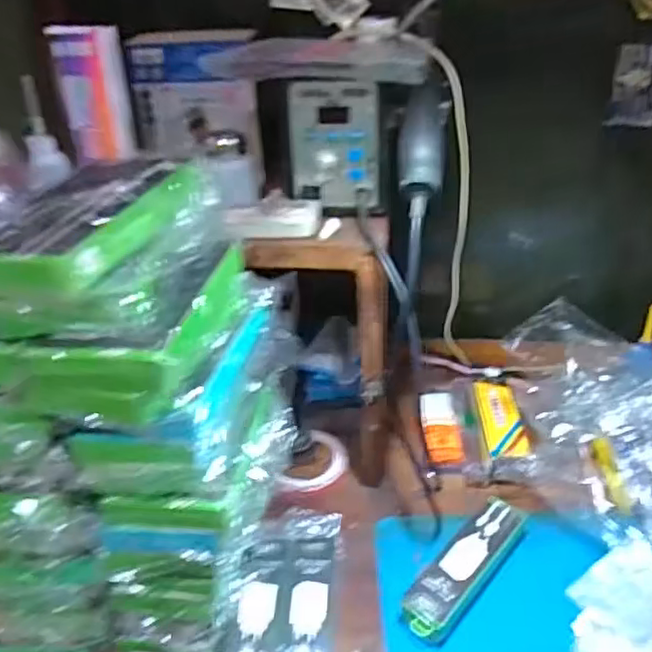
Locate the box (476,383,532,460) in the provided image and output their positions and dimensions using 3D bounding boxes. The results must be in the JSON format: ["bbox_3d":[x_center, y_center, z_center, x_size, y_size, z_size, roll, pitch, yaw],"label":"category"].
[{"bbox_3d":[0.206,0.108,0.754,0.047,0.016,0.137,-1,31,3],"label":"box"}]

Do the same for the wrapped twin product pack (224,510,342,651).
[{"bbox_3d":[-0.036,0.252,0.586,0.092,0.036,0.206,0,31,5],"label":"wrapped twin product pack"}]

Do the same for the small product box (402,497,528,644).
[{"bbox_3d":[0.134,0.231,0.612,0.046,0.027,0.173,23,40,36],"label":"small product box"}]

